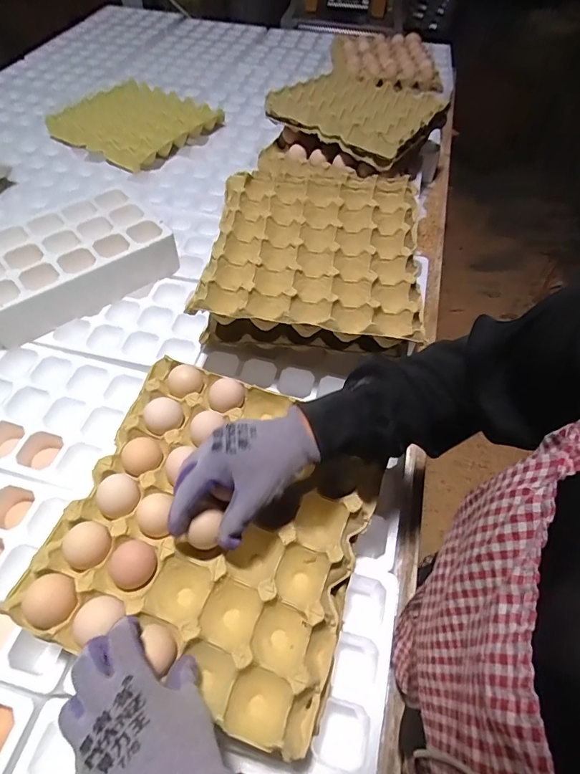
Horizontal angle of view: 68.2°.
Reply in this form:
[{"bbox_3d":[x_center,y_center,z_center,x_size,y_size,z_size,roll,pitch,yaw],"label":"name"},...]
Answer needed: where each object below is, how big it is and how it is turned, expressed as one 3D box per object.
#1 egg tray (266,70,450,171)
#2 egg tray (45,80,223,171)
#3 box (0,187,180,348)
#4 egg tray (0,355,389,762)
[{"bbox_3d":[0.141,-0.578,0.900,0.307,0.054,0.255,30,59,18],"label":"egg tray"},{"bbox_3d":[-0.370,-0.634,1.030,0.321,0.052,0.313,35,61,20],"label":"egg tray"},{"bbox_3d":[-0.353,-0.202,0.694,0.297,0.079,0.190,-34,61,-22],"label":"box"},{"bbox_3d":[-0.072,0.133,0.428,0.282,0.064,0.298,17,56,13],"label":"egg tray"}]

